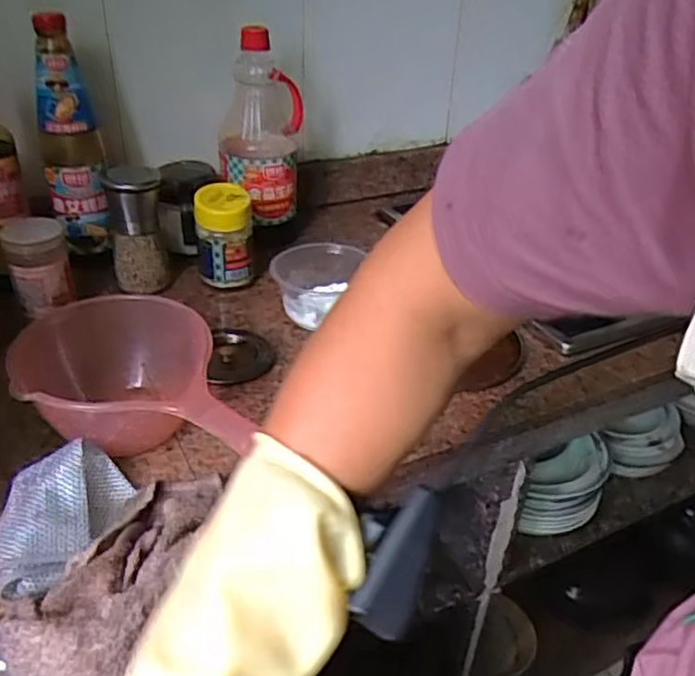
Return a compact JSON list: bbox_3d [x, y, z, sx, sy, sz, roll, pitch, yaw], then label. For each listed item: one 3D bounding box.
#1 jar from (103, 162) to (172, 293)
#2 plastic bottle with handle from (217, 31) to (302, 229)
[{"bbox_3d":[-0.234,-0.121,0.765,0.056,0.133,0.054,-2,34,-7],"label":"jar"},{"bbox_3d":[-0.111,-0.269,0.859,0.097,0.220,0.110,-2,34,-7],"label":"plastic bottle with handle"}]

